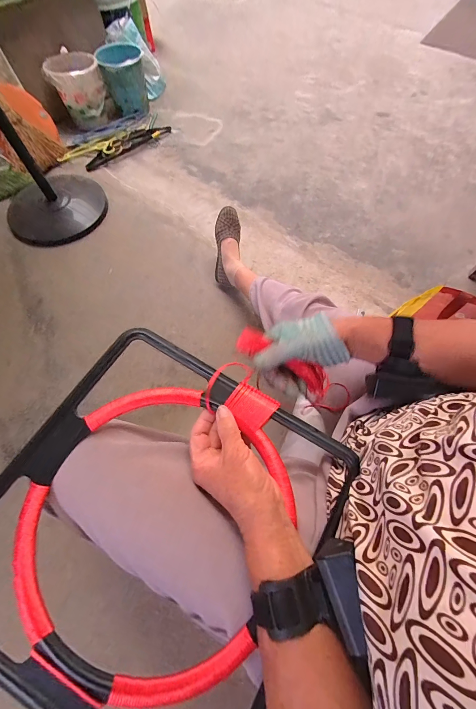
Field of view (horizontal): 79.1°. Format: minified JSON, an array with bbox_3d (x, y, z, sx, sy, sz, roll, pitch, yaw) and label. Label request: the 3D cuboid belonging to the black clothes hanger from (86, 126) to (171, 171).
[{"bbox_3d":[-0.523,-1.000,1.368,0.084,0.038,0.483,38,71,15],"label":"black clothes hanger"}]

